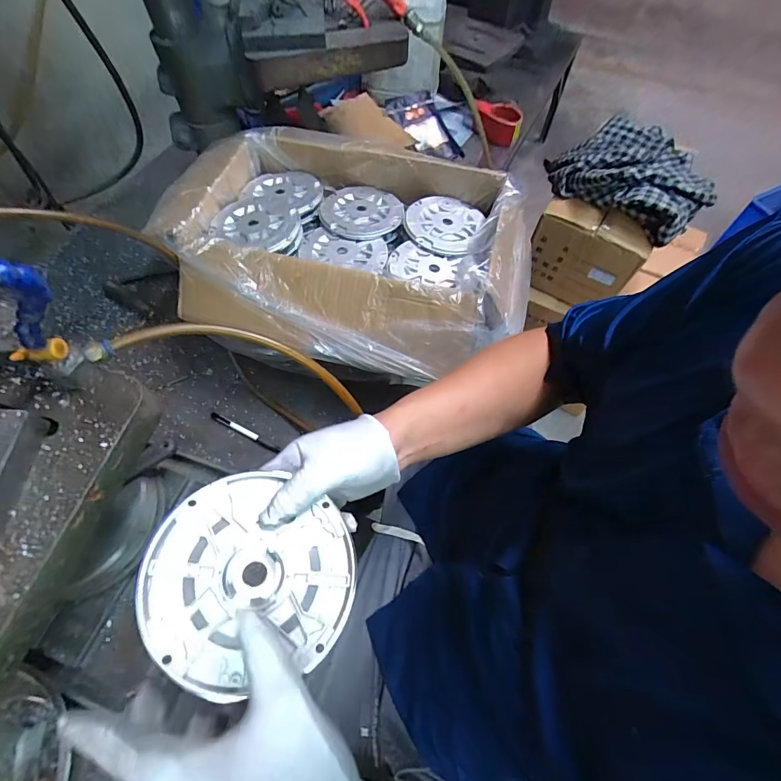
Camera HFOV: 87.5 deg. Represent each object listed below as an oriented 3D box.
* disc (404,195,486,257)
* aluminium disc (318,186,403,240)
[{"bbox_3d":[0.080,-0.269,0.657,0.120,0.011,0.126,0,62,0],"label":"disc"},{"bbox_3d":[-0.048,-0.294,0.675,0.133,0.010,0.118,5,62,2],"label":"aluminium disc"}]

